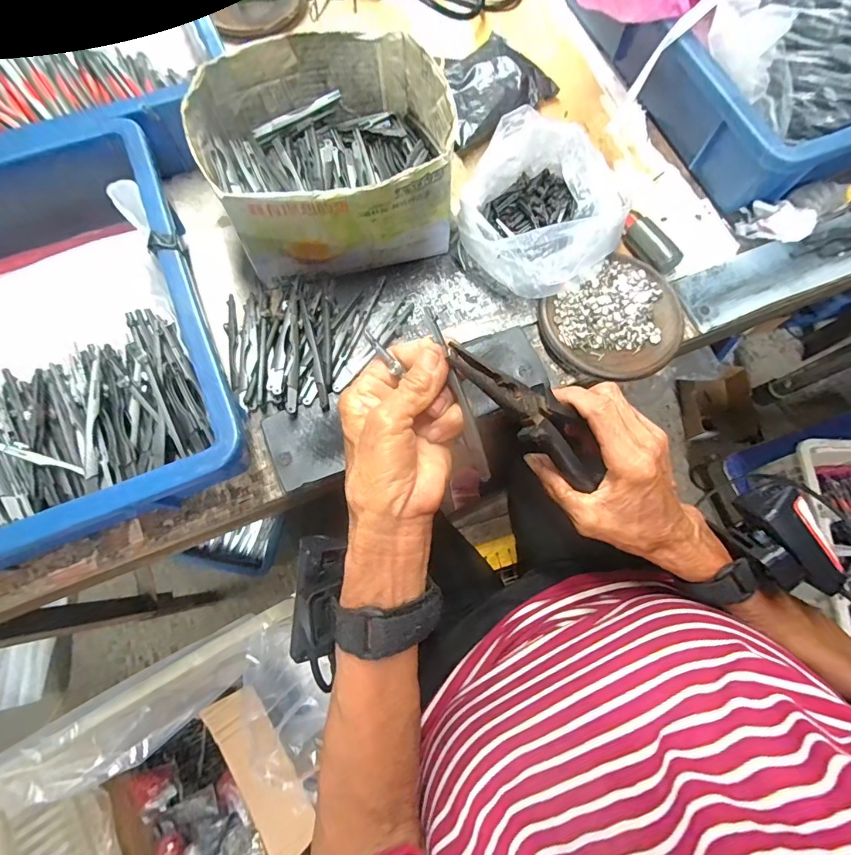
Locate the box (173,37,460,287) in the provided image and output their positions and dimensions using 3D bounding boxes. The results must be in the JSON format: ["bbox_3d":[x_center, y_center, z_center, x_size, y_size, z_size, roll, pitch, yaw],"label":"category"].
[{"bbox_3d":[-0.074,-0.208,0.352,0.174,0.095,0.154,-19,75,-7],"label":"box"}]

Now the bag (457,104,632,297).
[{"bbox_3d":[0.094,-0.174,0.359,0.122,0.069,0.124,29,74,7],"label":"bag"}]

